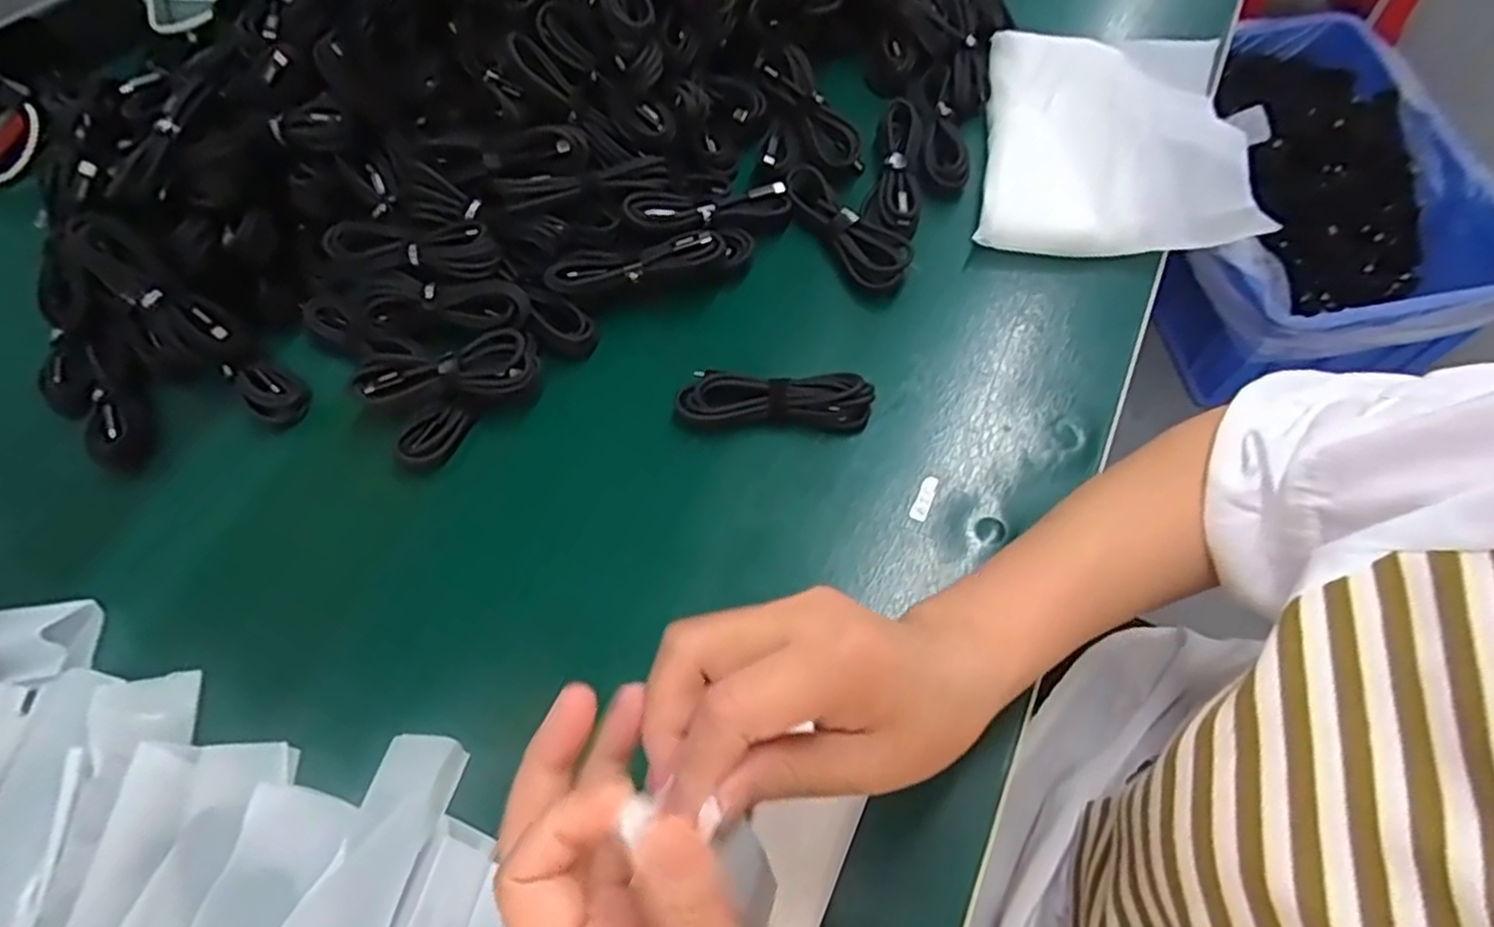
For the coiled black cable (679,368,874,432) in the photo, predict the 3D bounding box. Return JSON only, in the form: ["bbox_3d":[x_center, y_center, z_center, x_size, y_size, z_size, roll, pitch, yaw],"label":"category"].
[{"bbox_3d":[0.017,-0.041,0.456,0.115,0.016,0.031,1,65,5],"label":"coiled black cable"}]

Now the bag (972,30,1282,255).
[{"bbox_3d":[0.254,-0.226,0.521,0.172,0.061,0.190,8,65,8],"label":"bag"}]

